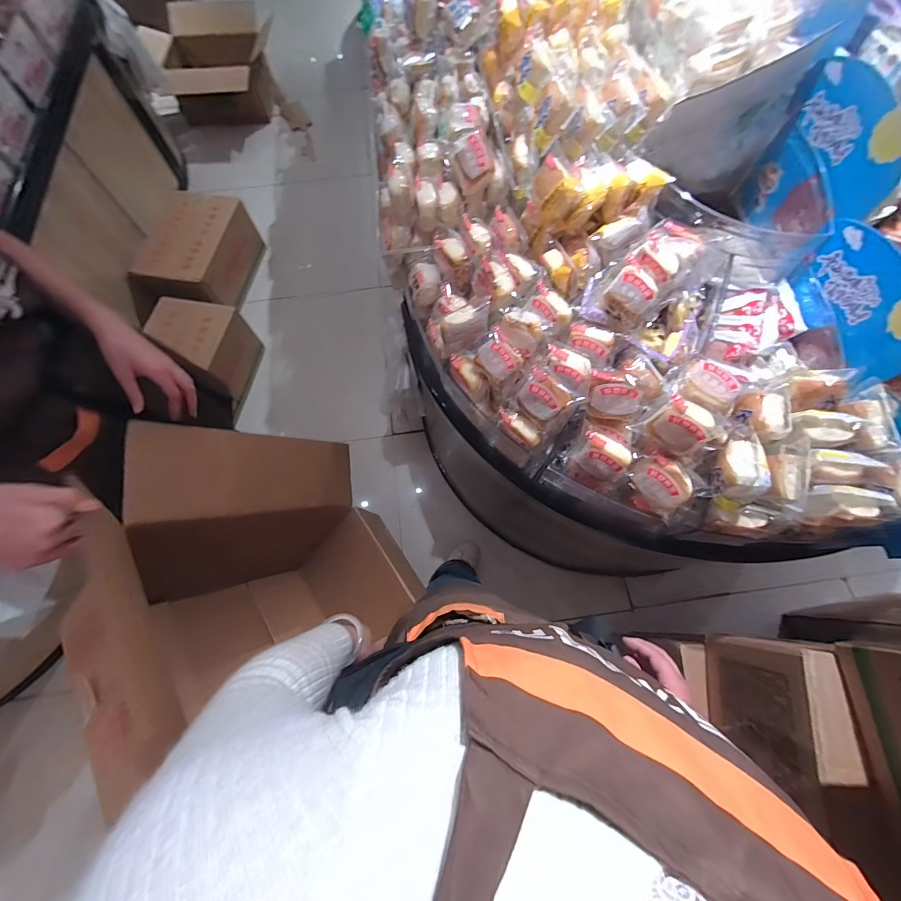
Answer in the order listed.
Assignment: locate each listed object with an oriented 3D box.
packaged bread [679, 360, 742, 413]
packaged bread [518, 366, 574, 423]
[{"bbox_3d":[0.424,-0.106,0.648,0.082,0.040,0.069,36,97,10],"label":"packaged bread"},{"bbox_3d":[0.168,-0.099,0.714,0.095,0.043,0.085,44,114,5],"label":"packaged bread"}]

